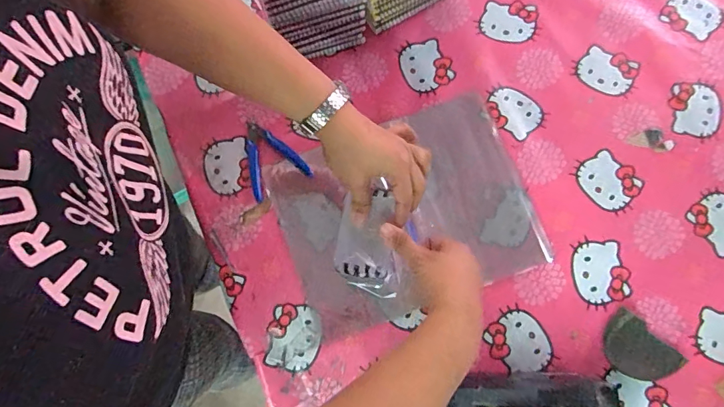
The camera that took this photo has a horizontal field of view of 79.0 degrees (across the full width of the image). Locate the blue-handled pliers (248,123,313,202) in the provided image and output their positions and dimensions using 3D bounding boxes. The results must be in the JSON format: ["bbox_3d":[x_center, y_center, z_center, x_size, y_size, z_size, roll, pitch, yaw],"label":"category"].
[{"bbox_3d":[-0.131,-0.069,0.616,0.082,0.011,0.109,-27,77,-5],"label":"blue-handled pliers"}]

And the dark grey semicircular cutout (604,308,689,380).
[{"bbox_3d":[0.337,0.181,0.536,0.084,0.019,0.064,42,80,10],"label":"dark grey semicircular cutout"}]

